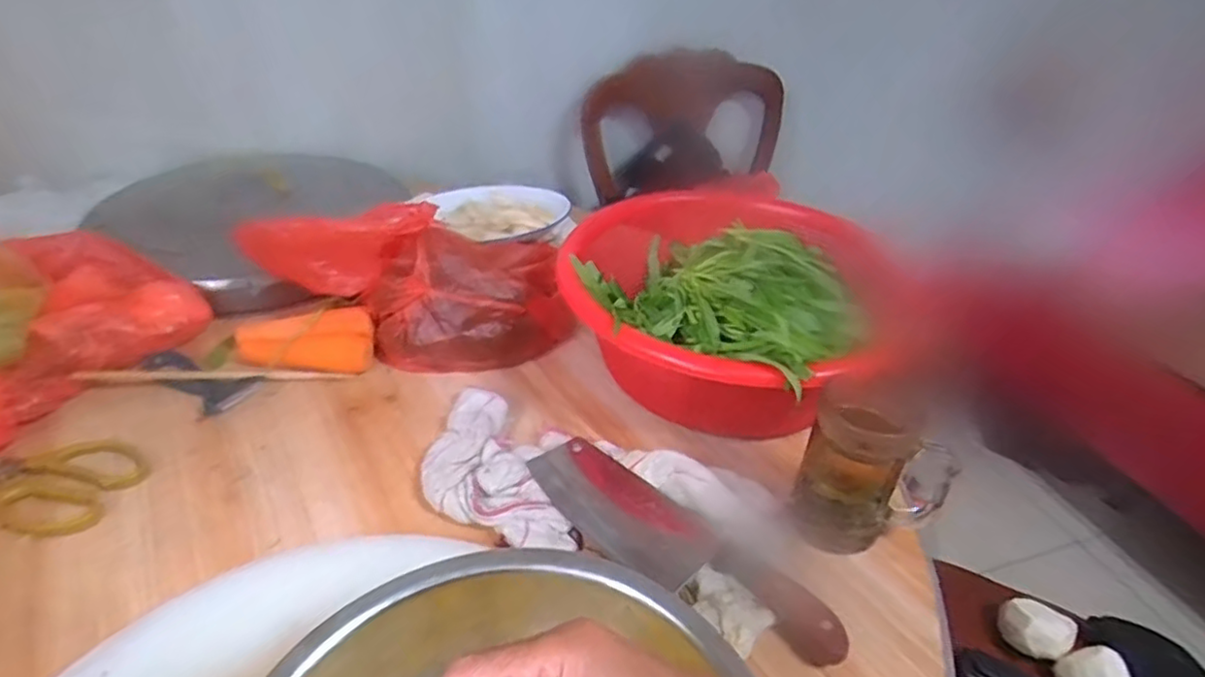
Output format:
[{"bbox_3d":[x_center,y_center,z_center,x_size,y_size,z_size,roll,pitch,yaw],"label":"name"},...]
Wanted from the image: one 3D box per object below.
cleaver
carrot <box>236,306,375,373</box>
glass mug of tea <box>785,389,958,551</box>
[{"bbox_3d":[0.056,0.167,0.534,0.282,0.024,0.077,28,43,32],"label":"cleaver"},{"bbox_3d":[-0.334,0.001,0.731,0.154,0.047,0.062,3,36,2],"label":"carrot"},{"bbox_3d":[0.216,0.112,0.527,0.100,0.124,0.081,26,42,29],"label":"glass mug of tea"}]

